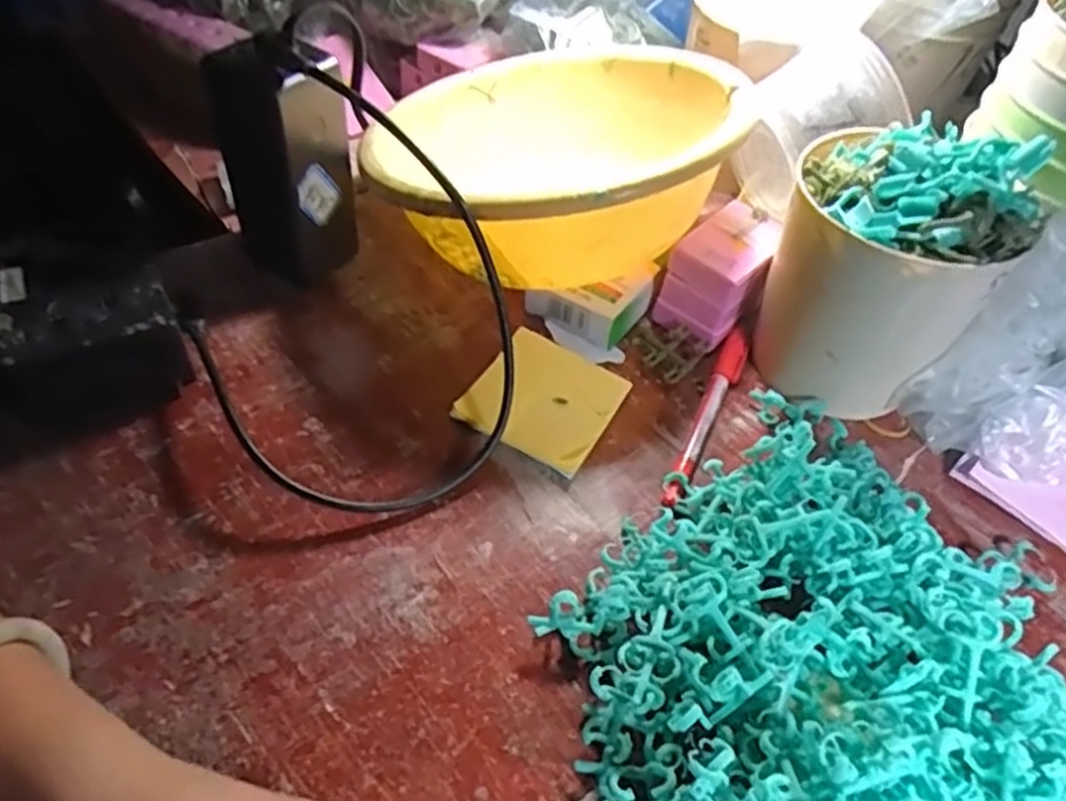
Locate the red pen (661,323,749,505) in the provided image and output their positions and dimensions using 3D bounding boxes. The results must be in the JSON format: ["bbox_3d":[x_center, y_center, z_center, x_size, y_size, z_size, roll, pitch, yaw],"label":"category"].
[{"bbox_3d":[0.099,0.007,0.399,0.015,0.009,0.139,21,51,13],"label":"red pen"}]

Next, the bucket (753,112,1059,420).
[{"bbox_3d":[0.178,-0.068,0.383,0.108,0.137,0.092,26,52,17],"label":"bucket"}]

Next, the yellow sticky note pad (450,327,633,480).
[{"bbox_3d":[0.006,-0.003,0.399,0.075,0.011,0.074,25,52,16],"label":"yellow sticky note pad"}]

